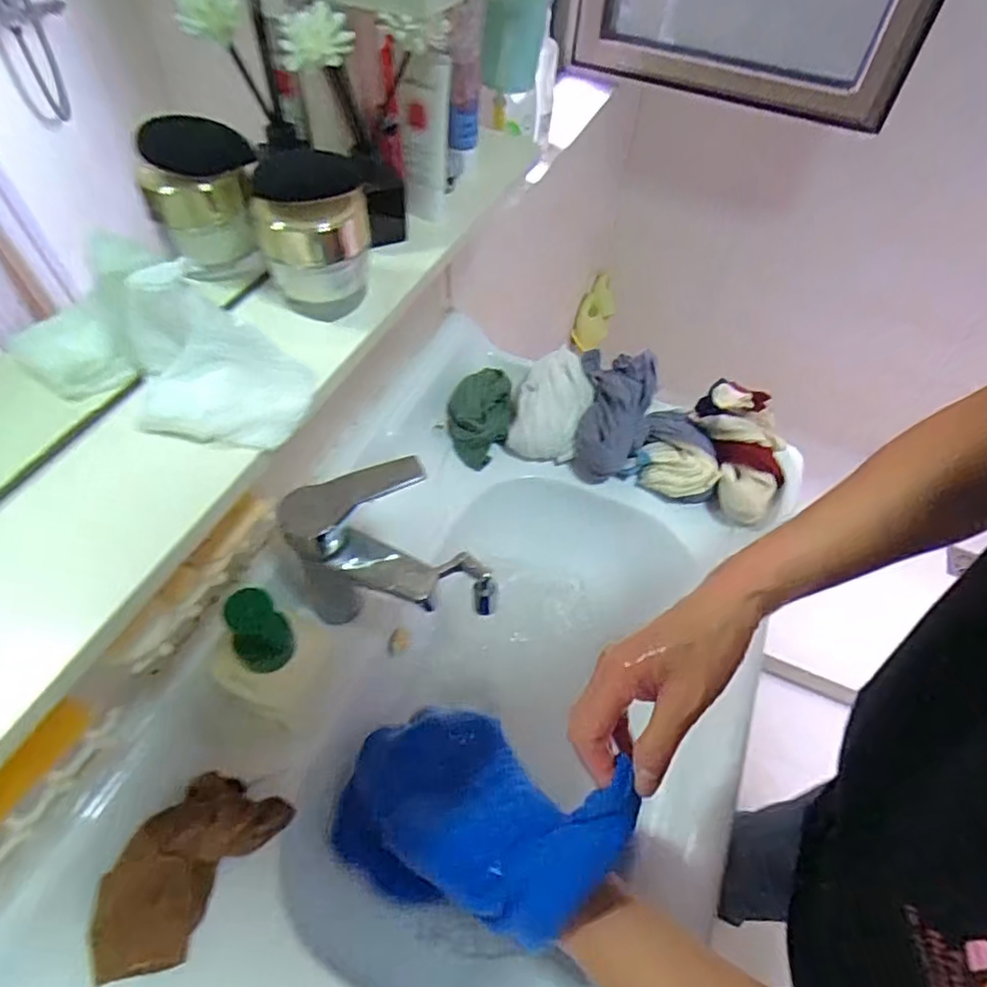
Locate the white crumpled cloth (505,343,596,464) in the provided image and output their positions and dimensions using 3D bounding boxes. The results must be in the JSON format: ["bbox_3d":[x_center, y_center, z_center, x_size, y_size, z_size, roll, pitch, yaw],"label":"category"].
[{"bbox_3d":[0.072,-0.105,0.778,0.089,0.082,0.101,12,52,6],"label":"white crumpled cloth"}]

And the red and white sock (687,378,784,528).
[{"bbox_3d":[0.291,-0.052,0.732,0.083,0.050,0.162,-8,86,-10],"label":"red and white sock"}]

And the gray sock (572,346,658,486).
[{"bbox_3d":[0.142,-0.098,0.769,0.091,0.037,0.167,15,80,8],"label":"gray sock"}]

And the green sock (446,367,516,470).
[{"bbox_3d":[-0.013,-0.102,0.789,0.072,0.063,0.124,24,55,15],"label":"green sock"}]

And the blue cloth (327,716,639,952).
[{"bbox_3d":[-0.025,0.239,0.485,0.316,0.048,0.148,-10,34,49],"label":"blue cloth"}]

